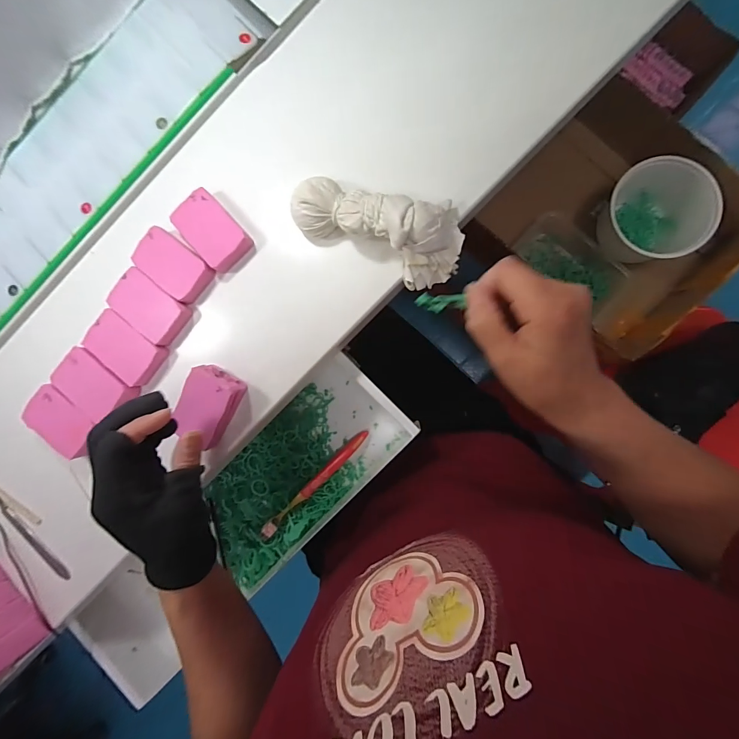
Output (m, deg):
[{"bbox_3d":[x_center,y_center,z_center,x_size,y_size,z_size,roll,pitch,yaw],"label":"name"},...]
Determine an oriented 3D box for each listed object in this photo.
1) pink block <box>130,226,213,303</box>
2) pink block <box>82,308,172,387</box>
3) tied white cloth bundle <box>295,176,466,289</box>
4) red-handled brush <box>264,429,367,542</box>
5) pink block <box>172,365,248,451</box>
[{"bbox_3d":[-0.190,-0.101,0.348,0.071,0.015,0.045,38,94,4],"label":"pink block"},{"bbox_3d":[-0.240,-0.021,0.354,0.073,0.015,0.045,39,94,4],"label":"pink block"},{"bbox_3d":[0.003,-0.124,0.317,0.158,0.052,0.064,18,93,6],"label":"tied white cloth bundle"},{"bbox_3d":[-0.065,0.141,0.444,0.016,0.021,0.177,44,95,4],"label":"red-handled brush"},{"bbox_3d":[-0.152,0.034,0.337,0.048,0.027,0.067,26,93,5],"label":"pink block"}]

